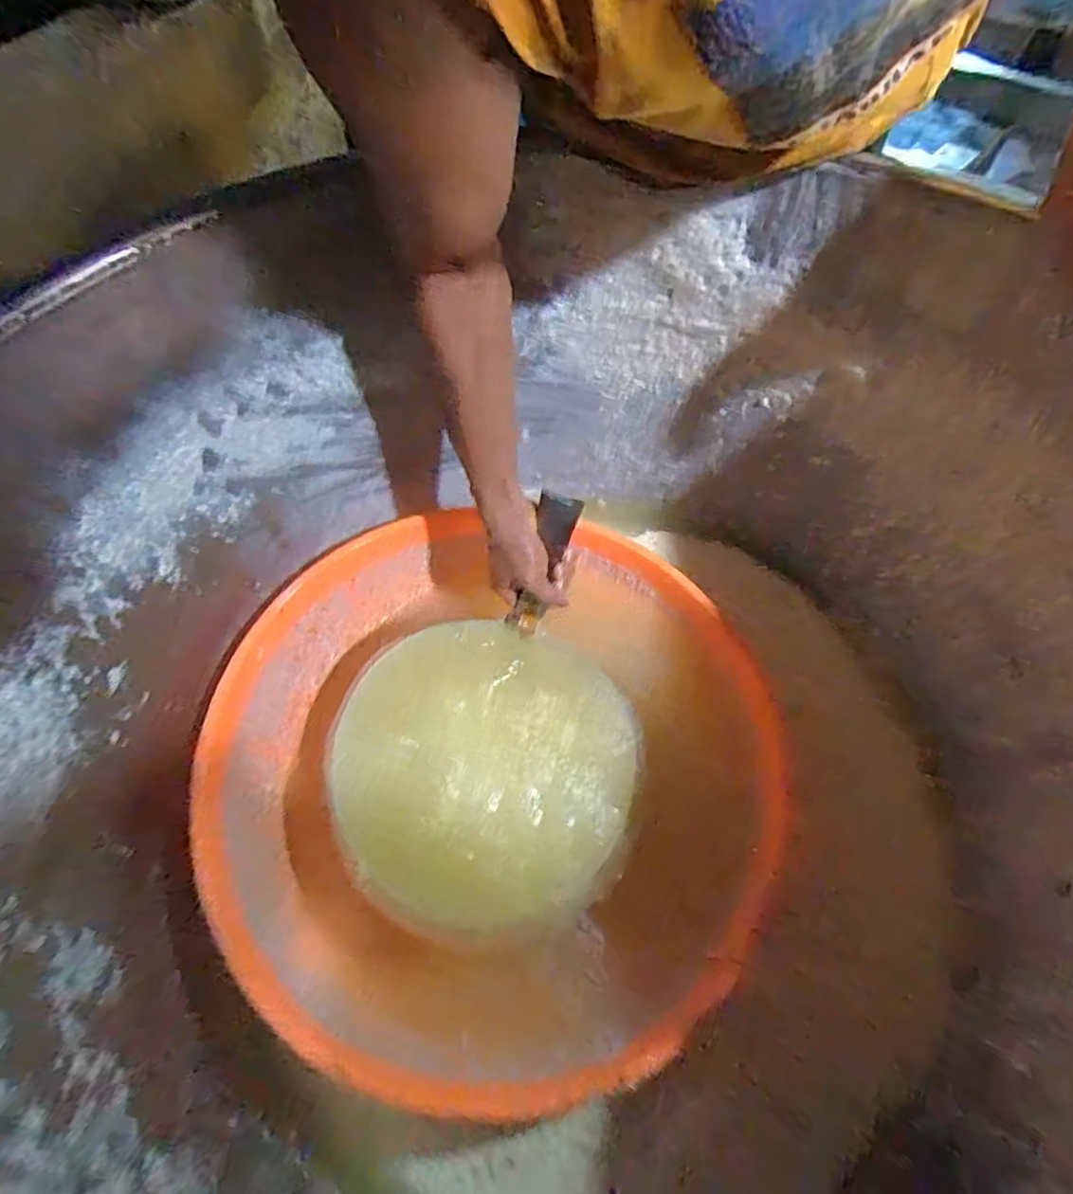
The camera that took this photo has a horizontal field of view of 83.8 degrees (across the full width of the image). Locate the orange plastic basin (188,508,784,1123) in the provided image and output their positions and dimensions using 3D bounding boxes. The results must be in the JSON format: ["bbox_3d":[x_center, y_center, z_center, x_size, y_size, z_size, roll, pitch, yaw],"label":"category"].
[{"bbox_3d":[-0.029,0.140,0.615,0.519,0.149,0.507,-1,60,2],"label":"orange plastic basin"}]

